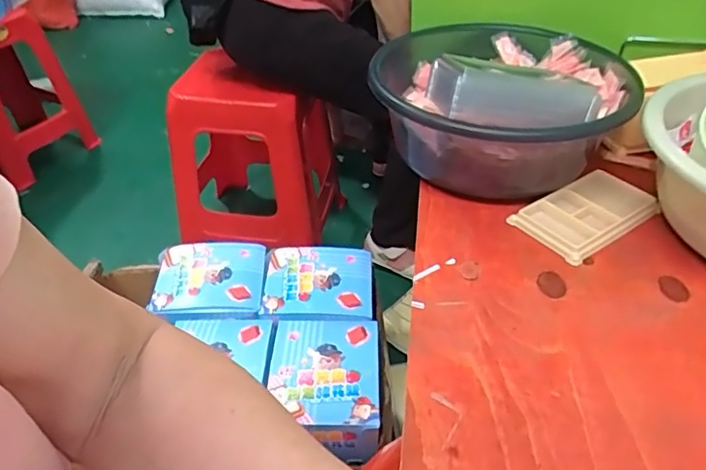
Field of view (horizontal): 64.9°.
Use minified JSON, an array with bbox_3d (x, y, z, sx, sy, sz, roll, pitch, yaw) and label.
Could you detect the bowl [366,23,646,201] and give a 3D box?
[{"bbox_3d":[0.156,-0.149,0.596,0.245,0.141,0.292,13,42,16],"label":"bowl"}]

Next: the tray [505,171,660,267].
[{"bbox_3d":[0.225,-0.025,0.534,0.128,0.017,0.078,-25,45,-26],"label":"tray"}]

